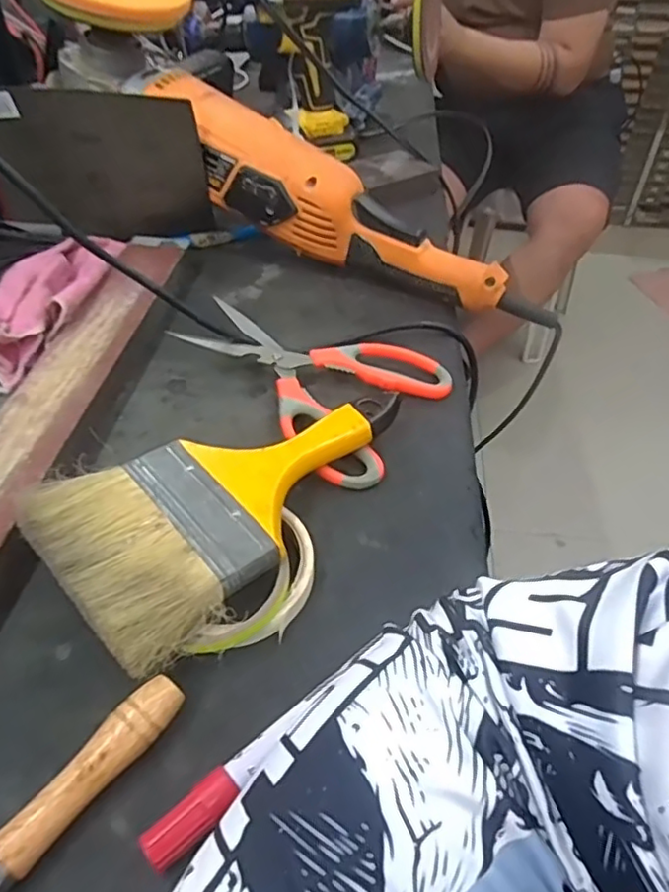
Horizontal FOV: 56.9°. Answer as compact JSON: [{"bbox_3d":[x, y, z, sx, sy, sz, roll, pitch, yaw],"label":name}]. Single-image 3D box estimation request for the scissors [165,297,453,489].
[{"bbox_3d":[-0.025,-0.050,0.432,0.183,0.023,0.135,24,49,21],"label":"scissors"}]

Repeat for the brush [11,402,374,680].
[{"bbox_3d":[-0.054,0.026,0.331,0.185,0.017,0.105,-28,56,-33],"label":"brush"}]

